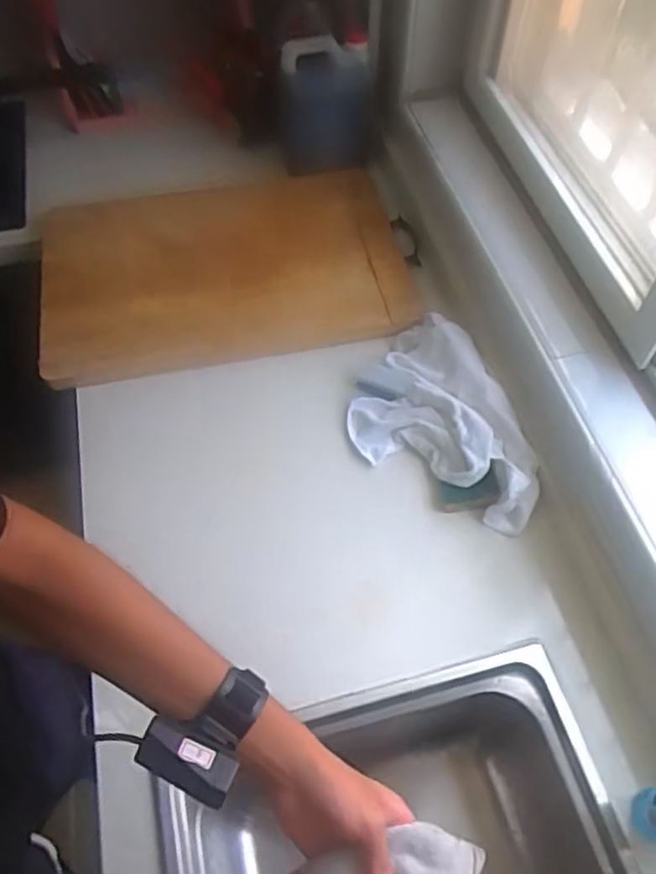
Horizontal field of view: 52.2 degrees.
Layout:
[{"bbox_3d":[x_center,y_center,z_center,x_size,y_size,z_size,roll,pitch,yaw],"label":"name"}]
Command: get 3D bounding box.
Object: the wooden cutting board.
[{"bbox_3d":[-0.171,-0.296,1.099,0.589,0.024,0.409,-10,58,-5],"label":"wooden cutting board"}]

